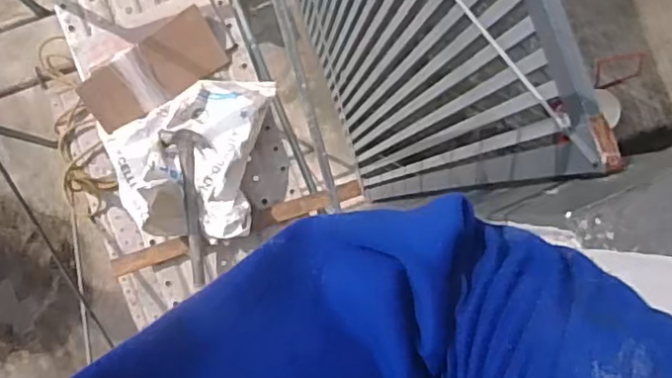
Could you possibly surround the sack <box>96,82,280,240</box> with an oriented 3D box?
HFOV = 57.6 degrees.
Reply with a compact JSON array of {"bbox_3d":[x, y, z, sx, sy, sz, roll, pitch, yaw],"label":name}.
[{"bbox_3d":[-0.339,-0.083,1.356,0.337,0.137,0.359,10,87,-7],"label":"sack"}]

